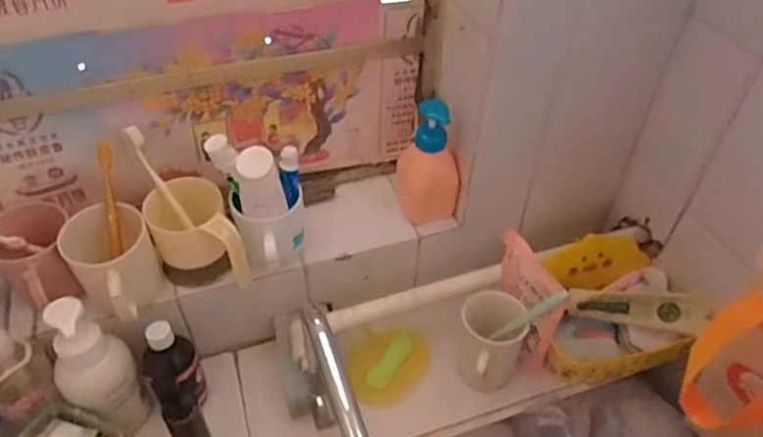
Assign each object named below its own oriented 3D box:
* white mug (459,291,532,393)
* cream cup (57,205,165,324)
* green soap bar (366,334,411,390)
[{"bbox_3d":[0.133,0.153,0.713,0.067,0.109,0.084,-6,47,-8],"label":"white mug"},{"bbox_3d":[-0.276,0.055,0.623,0.080,0.094,0.105,-21,51,-21],"label":"cream cup"},{"bbox_3d":[0.012,0.180,0.747,0.024,0.013,0.084,27,51,22],"label":"green soap bar"}]

